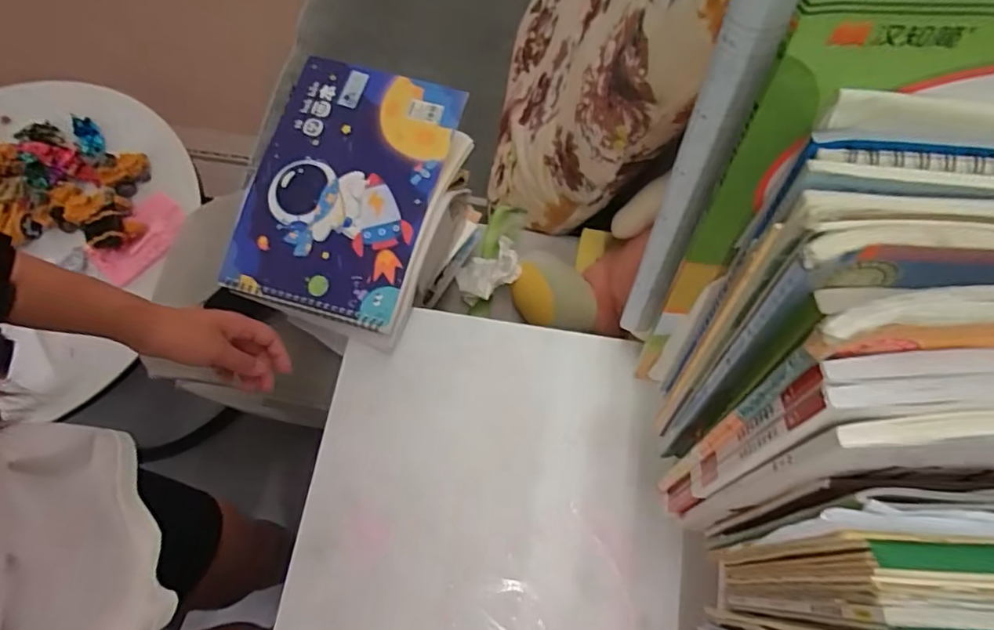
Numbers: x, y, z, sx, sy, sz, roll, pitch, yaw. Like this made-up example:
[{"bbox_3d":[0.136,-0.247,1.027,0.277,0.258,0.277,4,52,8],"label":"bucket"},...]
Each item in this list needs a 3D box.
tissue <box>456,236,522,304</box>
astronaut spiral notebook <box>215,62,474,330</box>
[{"bbox_3d":[-0.012,-0.054,0.745,0.083,0.054,0.067,-23,72,-5],"label":"tissue"},{"bbox_3d":[-0.162,-0.137,0.601,0.187,0.016,0.274,15,78,5],"label":"astronaut spiral notebook"}]

